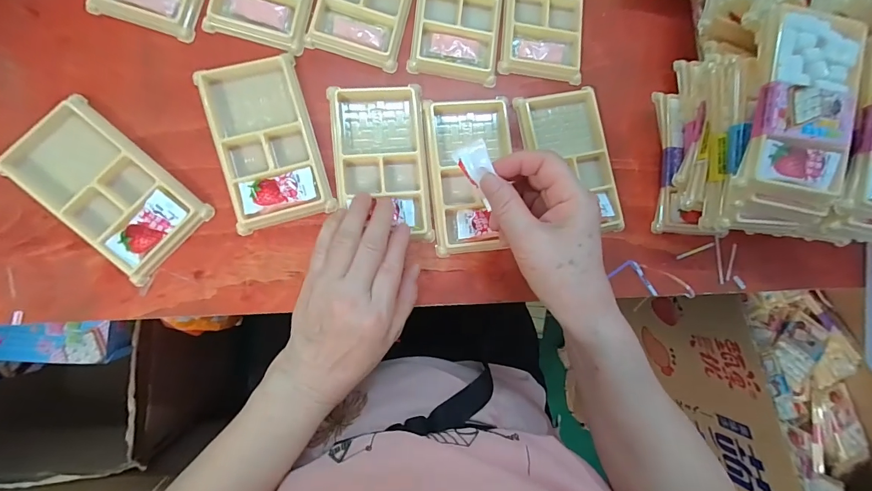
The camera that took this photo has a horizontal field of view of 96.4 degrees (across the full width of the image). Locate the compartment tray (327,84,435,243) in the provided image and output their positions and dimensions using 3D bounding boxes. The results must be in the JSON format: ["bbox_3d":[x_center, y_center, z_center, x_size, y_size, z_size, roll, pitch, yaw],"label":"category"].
[{"bbox_3d":[-0.046,-0.072,0.336,0.080,0.015,0.135,-5,87,-9],"label":"compartment tray"}]

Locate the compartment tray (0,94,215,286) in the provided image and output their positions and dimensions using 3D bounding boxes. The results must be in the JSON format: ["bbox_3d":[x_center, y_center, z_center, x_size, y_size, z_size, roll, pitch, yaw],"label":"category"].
[{"bbox_3d":[-0.254,-0.043,0.302,0.133,0.012,0.076,41,82,-4],"label":"compartment tray"}]

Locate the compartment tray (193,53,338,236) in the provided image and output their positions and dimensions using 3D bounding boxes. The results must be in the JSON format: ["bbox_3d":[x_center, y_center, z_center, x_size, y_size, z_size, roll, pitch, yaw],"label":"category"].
[{"bbox_3d":[-0.140,-0.086,0.321,0.076,0.012,0.135,-16,89,-9],"label":"compartment tray"}]

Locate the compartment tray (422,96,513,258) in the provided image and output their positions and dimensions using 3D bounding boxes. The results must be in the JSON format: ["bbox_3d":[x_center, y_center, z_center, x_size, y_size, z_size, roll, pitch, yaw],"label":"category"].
[{"bbox_3d":[0.033,-0.062,0.344,0.077,0.011,0.135,-5,87,-9],"label":"compartment tray"}]

